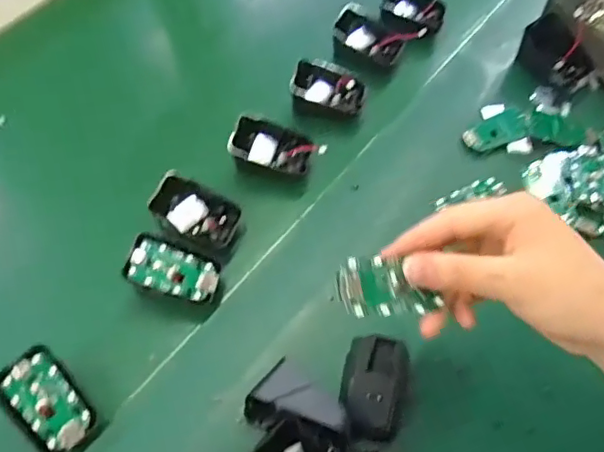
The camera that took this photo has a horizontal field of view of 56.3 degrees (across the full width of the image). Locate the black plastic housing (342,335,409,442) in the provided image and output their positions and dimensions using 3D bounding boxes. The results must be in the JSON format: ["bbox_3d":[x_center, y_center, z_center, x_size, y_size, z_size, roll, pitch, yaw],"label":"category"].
[{"bbox_3d":[0.048,0.107,0.380,0.042,0.020,0.065,15,79,8],"label":"black plastic housing"}]

